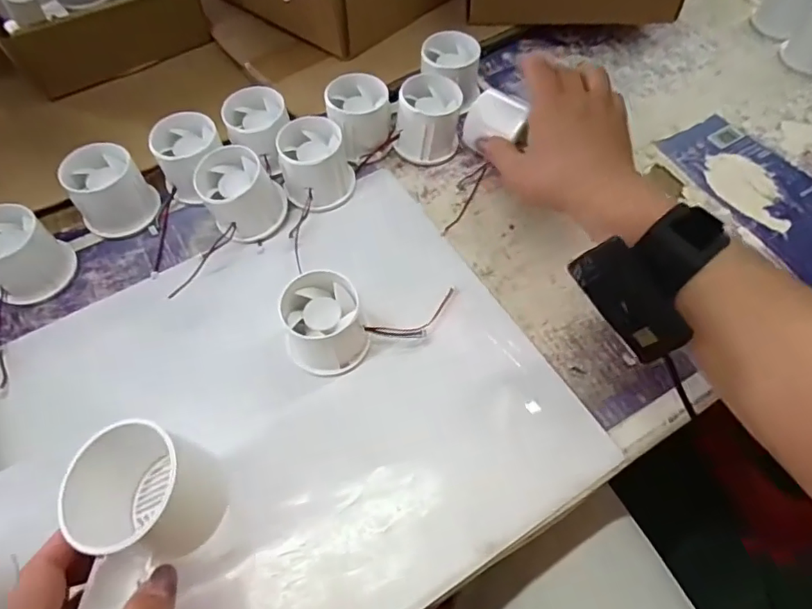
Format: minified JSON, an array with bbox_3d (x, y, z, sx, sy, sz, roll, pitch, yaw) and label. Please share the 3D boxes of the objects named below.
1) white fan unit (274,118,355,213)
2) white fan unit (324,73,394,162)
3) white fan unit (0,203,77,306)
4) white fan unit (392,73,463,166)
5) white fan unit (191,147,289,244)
[{"bbox_3d":[-0.072,-0.113,0.423,0.054,0.039,0.057,-12,60,-7],"label":"white fan unit"},{"bbox_3d":[-0.038,-0.156,0.448,0.052,0.041,0.061,-8,60,-5],"label":"white fan unit"},{"bbox_3d":[-0.282,-0.037,0.386,0.059,0.047,0.057,32,64,17],"label":"white fan unit"},{"bbox_3d":[0.020,-0.155,0.449,0.051,0.048,0.056,8,60,4],"label":"white fan unit"},{"bbox_3d":[-0.126,-0.086,0.410,0.060,0.050,0.057,-30,64,-17],"label":"white fan unit"}]

